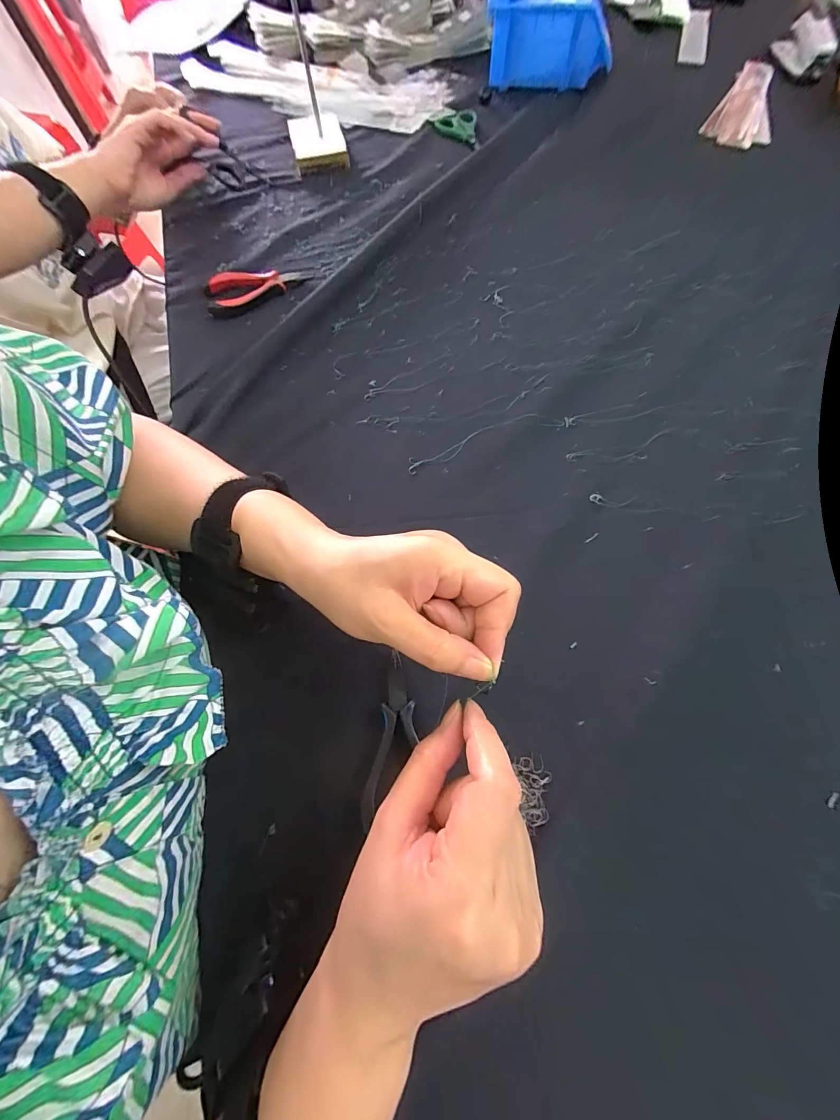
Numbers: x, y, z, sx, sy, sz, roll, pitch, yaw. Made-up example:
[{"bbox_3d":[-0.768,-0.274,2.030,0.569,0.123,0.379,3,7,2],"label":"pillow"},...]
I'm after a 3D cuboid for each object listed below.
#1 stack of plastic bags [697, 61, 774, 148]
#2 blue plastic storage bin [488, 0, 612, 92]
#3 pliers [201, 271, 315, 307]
[{"bbox_3d":[0.478,-0.656,0.545,0.084,0.022,0.206,32,70,8],"label":"stack of plastic bags"},{"bbox_3d":[0.178,-0.759,0.551,0.173,0.080,0.119,-4,69,-6],"label":"blue plastic storage bin"},{"bbox_3d":[-0.182,-0.303,0.425,0.110,0.015,0.046,-11,70,-4],"label":"pliers"}]

